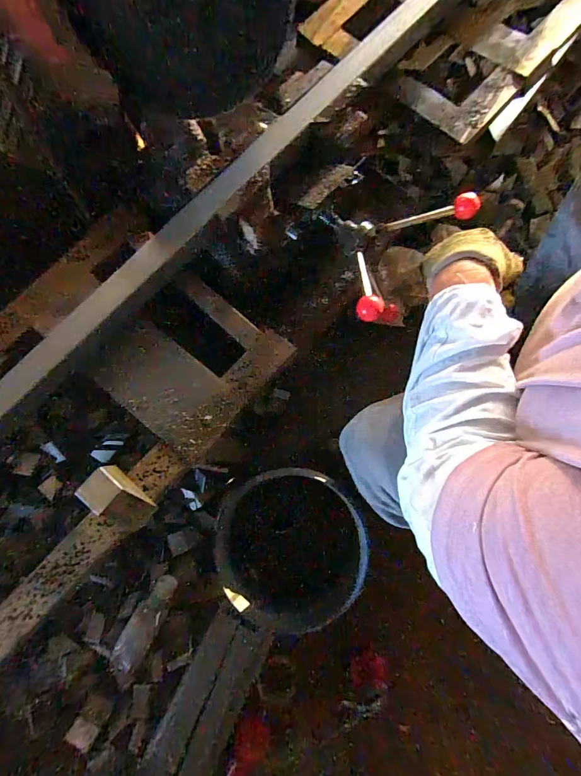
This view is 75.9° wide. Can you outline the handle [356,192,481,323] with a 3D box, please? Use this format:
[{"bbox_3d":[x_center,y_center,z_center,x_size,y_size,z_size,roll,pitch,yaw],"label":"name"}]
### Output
[{"bbox_3d":[0.145,-0.201,0.524,0.122,0.069,0.246,39,81,9],"label":"handle"}]

